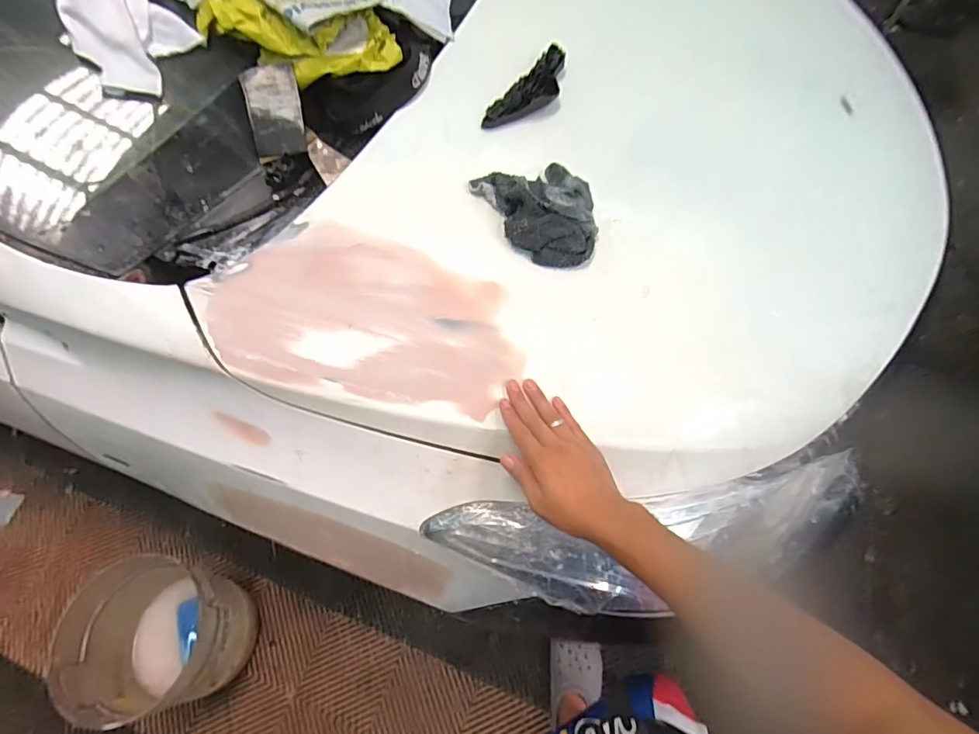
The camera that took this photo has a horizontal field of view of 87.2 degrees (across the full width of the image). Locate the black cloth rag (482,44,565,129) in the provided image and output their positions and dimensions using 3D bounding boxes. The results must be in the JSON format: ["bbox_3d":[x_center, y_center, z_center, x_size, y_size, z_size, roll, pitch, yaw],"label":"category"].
[{"bbox_3d":[0.060,-0.390,0.723,0.062,0.020,0.173,33,70,18],"label":"black cloth rag"}]

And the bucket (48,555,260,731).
[{"bbox_3d":[-0.748,0.633,1.204,0.313,0.283,0.313,1,63,4],"label":"bucket"}]

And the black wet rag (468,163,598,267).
[{"bbox_3d":[0.055,-0.200,0.643,0.155,0.066,0.134,-2,63,2],"label":"black wet rag"}]

